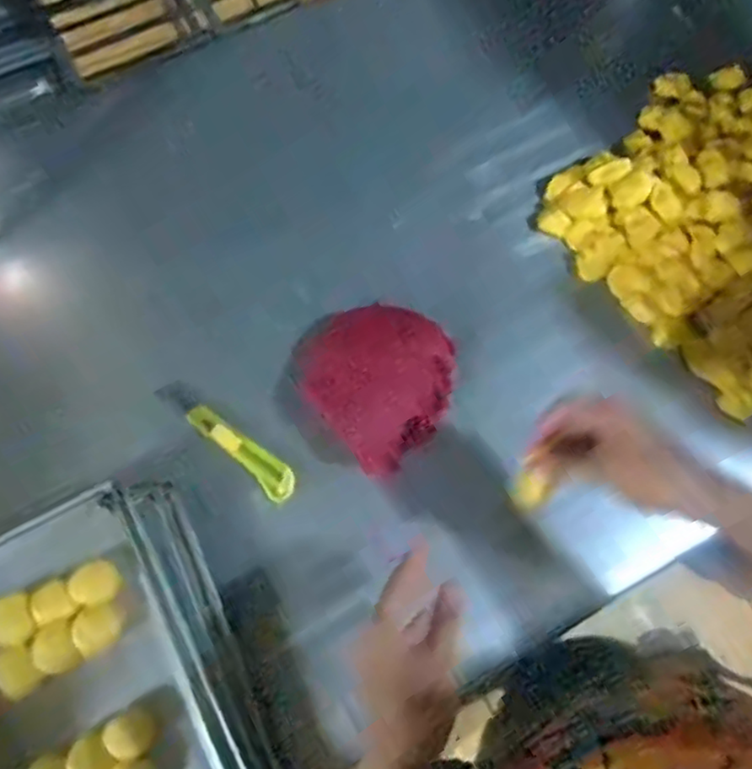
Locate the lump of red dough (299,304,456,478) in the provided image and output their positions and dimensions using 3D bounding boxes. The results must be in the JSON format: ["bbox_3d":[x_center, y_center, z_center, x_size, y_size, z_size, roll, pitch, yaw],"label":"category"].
[{"bbox_3d":[0.009,-0.011,0.671,0.143,0.049,0.154,-36,76,-12],"label":"lump of red dough"}]

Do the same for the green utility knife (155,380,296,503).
[{"bbox_3d":[-0.155,0.055,0.662,0.178,0.014,0.031,37,75,11],"label":"green utility knife"}]

